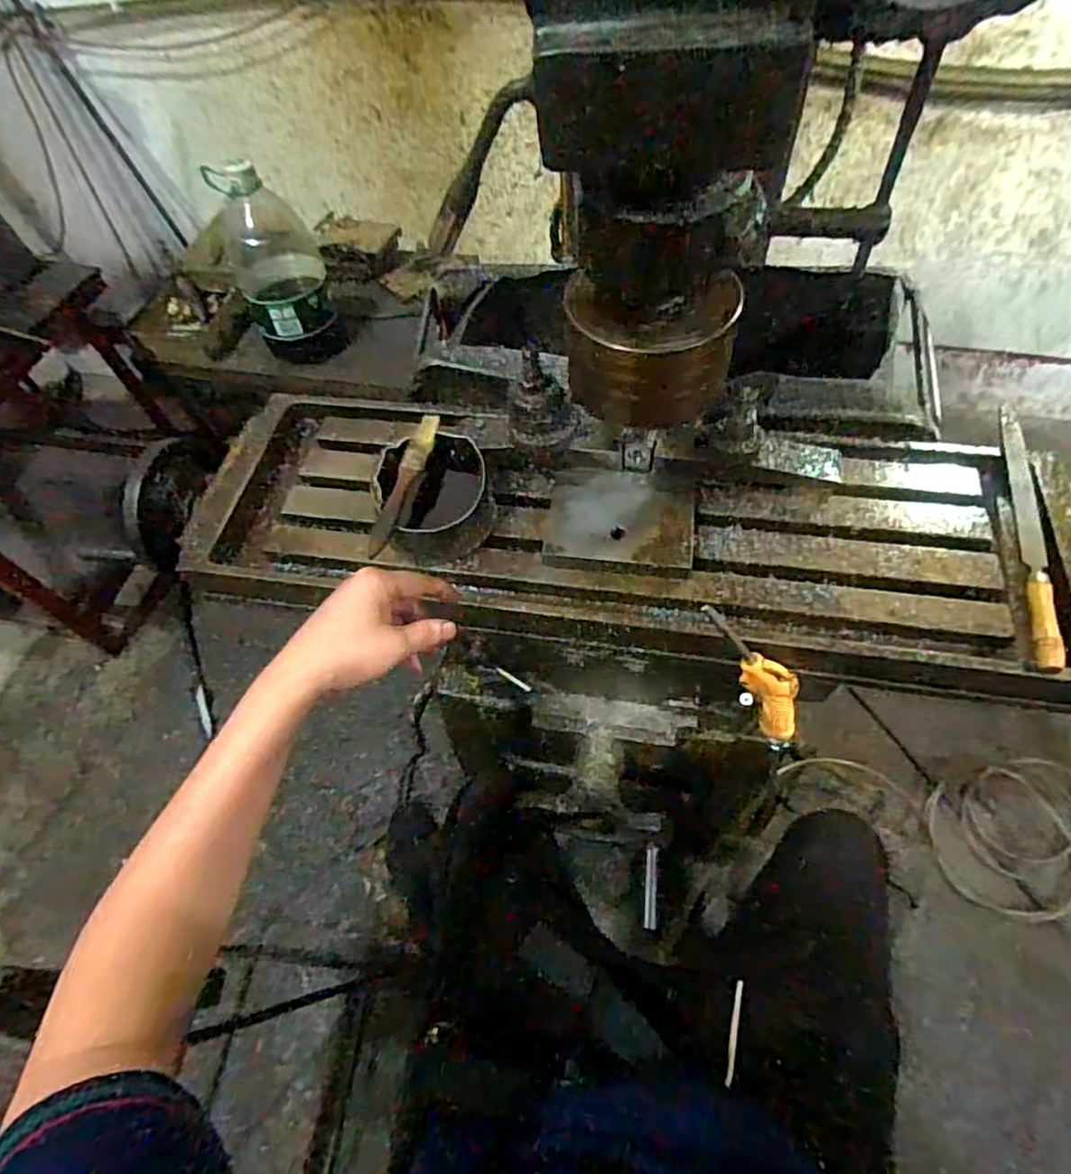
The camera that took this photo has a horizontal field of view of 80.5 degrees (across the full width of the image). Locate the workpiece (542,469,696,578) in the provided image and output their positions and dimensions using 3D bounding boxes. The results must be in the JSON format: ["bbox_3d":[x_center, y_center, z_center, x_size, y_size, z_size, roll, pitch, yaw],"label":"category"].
[{"bbox_3d":[0.076,-0.061,0.567,0.128,0.022,0.099,5,59,7],"label":"workpiece"}]

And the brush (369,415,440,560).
[{"bbox_3d":[-0.114,-0.093,0.558,0.021,0.020,0.152,10,60,10],"label":"brush"}]

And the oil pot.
[{"bbox_3d":[-0.091,-0.081,0.575,0.099,0.060,0.097,-2,59,3],"label":"oil pot"}]

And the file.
[{"bbox_3d":[0.427,-0.052,0.545,0.025,0.022,0.278,11,60,10],"label":"file"}]

